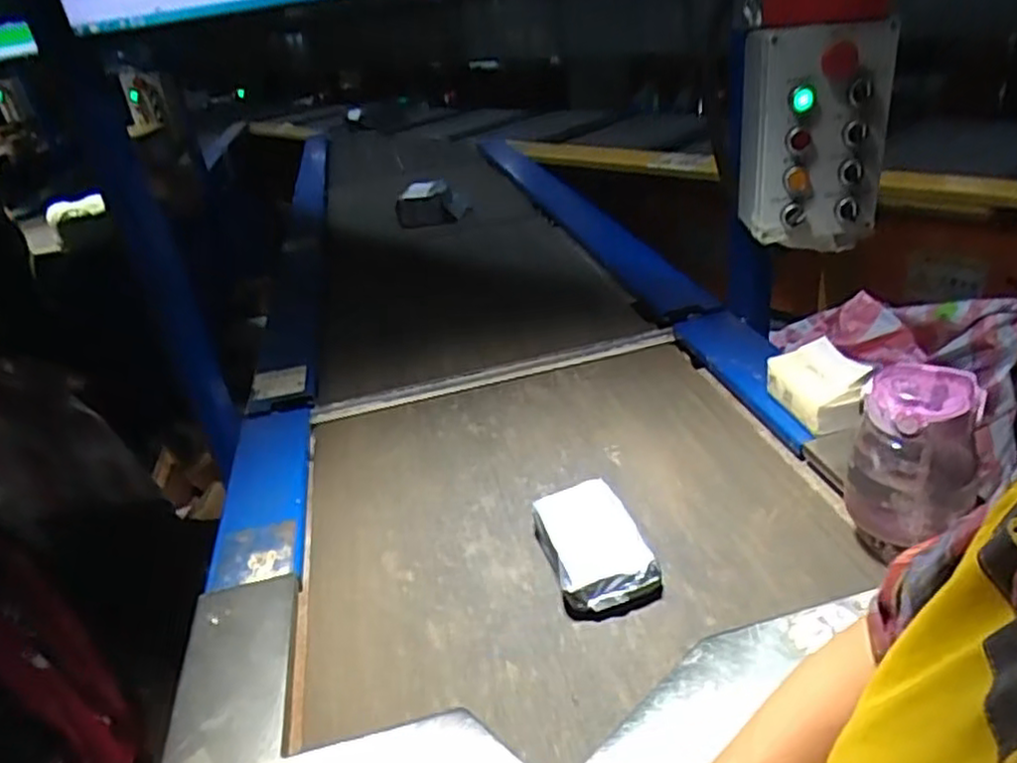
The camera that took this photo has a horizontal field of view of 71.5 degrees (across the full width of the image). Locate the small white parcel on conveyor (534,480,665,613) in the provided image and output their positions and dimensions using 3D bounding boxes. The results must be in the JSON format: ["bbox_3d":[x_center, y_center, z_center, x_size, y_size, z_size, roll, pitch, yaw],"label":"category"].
[{"bbox_3d":[0.092,0.186,0.791,0.097,0.068,0.144,-13,31,-10],"label":"small white parcel on conveyor"}]

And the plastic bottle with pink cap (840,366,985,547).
[{"bbox_3d":[0.411,0.076,0.712,0.113,0.161,0.088,11,35,30],"label":"plastic bottle with pink cap"}]

